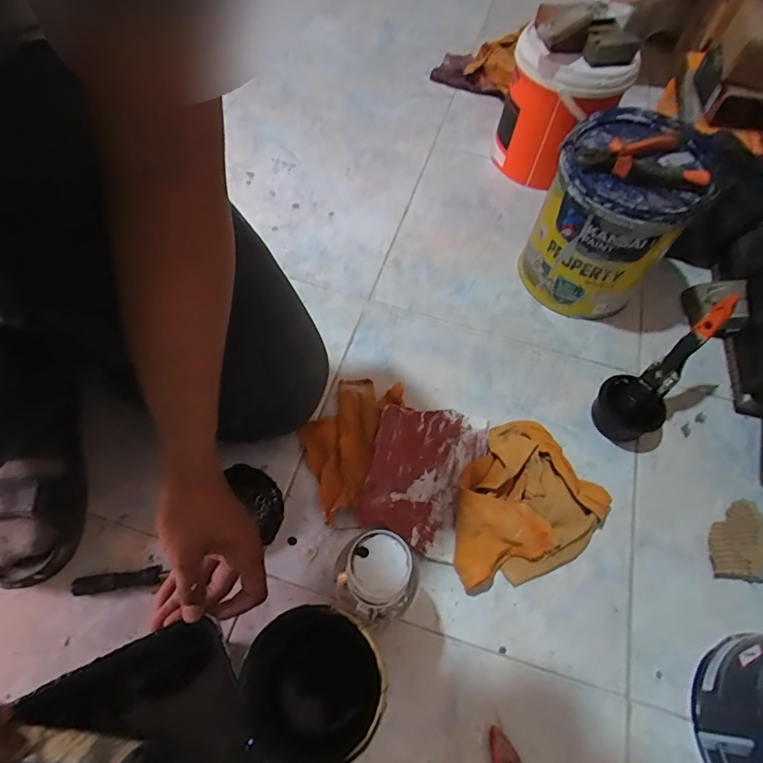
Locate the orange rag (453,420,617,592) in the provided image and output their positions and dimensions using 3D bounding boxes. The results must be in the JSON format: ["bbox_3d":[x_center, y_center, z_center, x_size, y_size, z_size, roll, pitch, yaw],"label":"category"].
[{"bbox_3d":[0.151,0.133,0.556,0.196,0.057,0.164,-26,63,-17],"label":"orange rag"}]

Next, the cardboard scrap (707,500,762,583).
[{"bbox_3d":[0.416,0.182,0.564,0.083,0.006,0.088,5,59,0],"label":"cardboard scrap"}]

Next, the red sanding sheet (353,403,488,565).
[{"bbox_3d":[0.046,0.104,0.571,0.123,0.044,0.170,18,60,8],"label":"red sanding sheet"}]

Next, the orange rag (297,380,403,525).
[{"bbox_3d":[-0.048,0.070,0.592,0.101,0.032,0.180,20,60,10],"label":"orange rag"}]

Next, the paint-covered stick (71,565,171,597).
[{"bbox_3d":[-0.271,0.205,0.506,0.084,0.014,0.019,-7,59,-7],"label":"paint-covered stick"}]

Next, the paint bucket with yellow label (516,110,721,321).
[{"bbox_3d":[0.312,-0.219,0.676,0.167,0.227,0.173,1,59,-2],"label":"paint bucket with yellow label"}]

